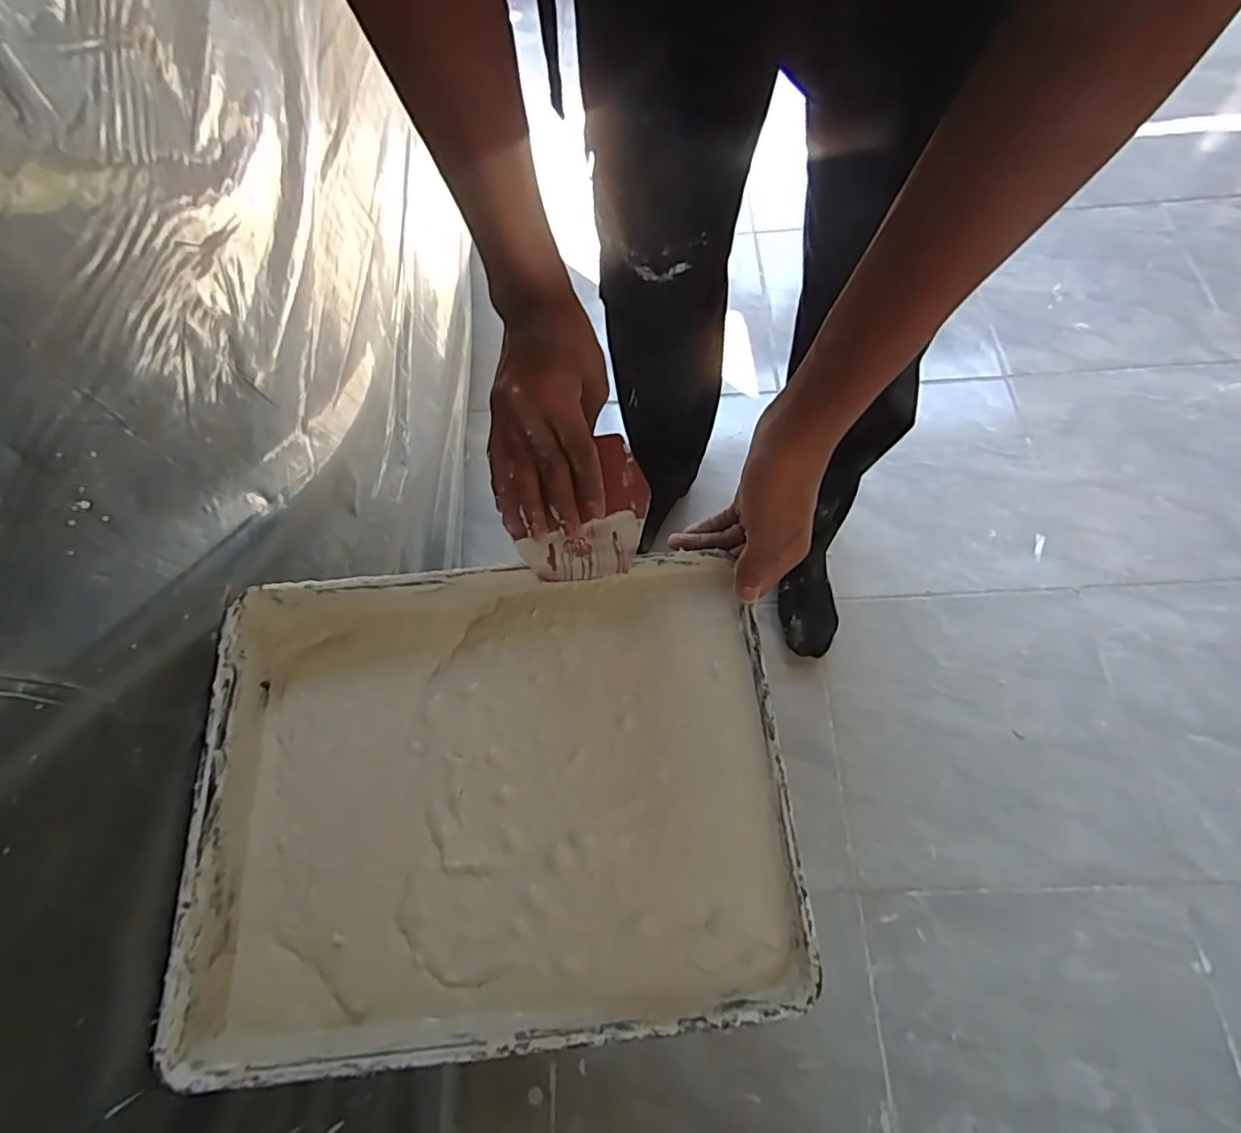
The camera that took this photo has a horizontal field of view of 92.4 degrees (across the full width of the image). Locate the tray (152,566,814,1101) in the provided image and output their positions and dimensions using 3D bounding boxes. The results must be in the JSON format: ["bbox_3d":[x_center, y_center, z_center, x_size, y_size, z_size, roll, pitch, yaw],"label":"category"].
[{"bbox_3d":[-0.077,0.133,0.375,0.344,0.045,0.271,-6,67,1],"label":"tray"}]

